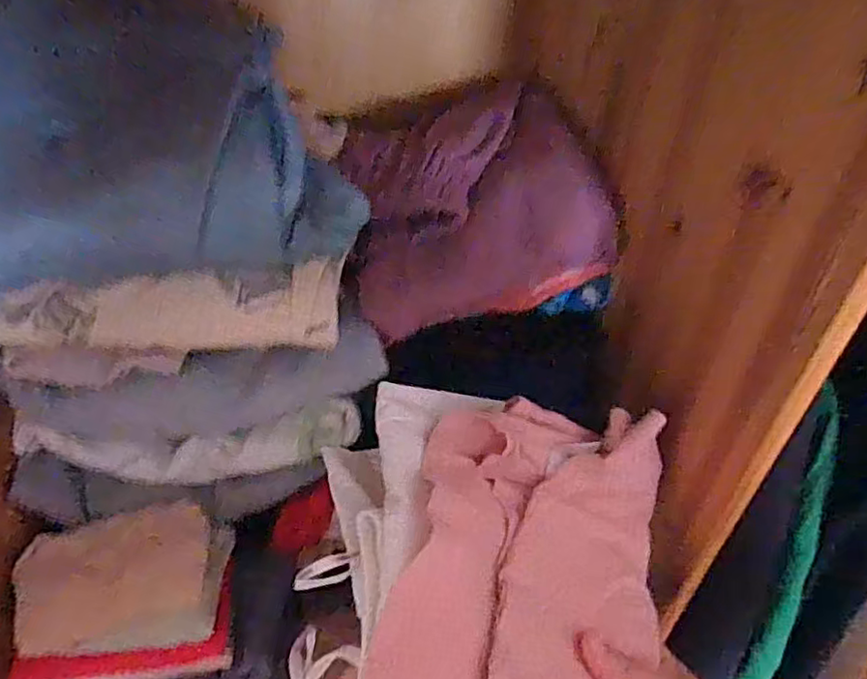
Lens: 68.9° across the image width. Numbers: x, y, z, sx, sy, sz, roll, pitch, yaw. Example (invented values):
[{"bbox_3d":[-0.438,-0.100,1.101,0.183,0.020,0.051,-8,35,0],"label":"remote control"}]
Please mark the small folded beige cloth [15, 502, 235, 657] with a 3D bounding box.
[{"bbox_3d":[-0.220,0.169,0.451,0.134,0.024,0.104,-1,40,-6],"label":"small folded beige cloth"}]

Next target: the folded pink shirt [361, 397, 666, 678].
[{"bbox_3d":[0.060,0.152,0.335,0.184,0.052,0.255,27,55,-20],"label":"folded pink shirt"}]

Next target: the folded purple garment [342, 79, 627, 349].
[{"bbox_3d":[0.027,-0.130,0.549,0.192,0.106,0.235,-4,41,-10],"label":"folded purple garment"}]

